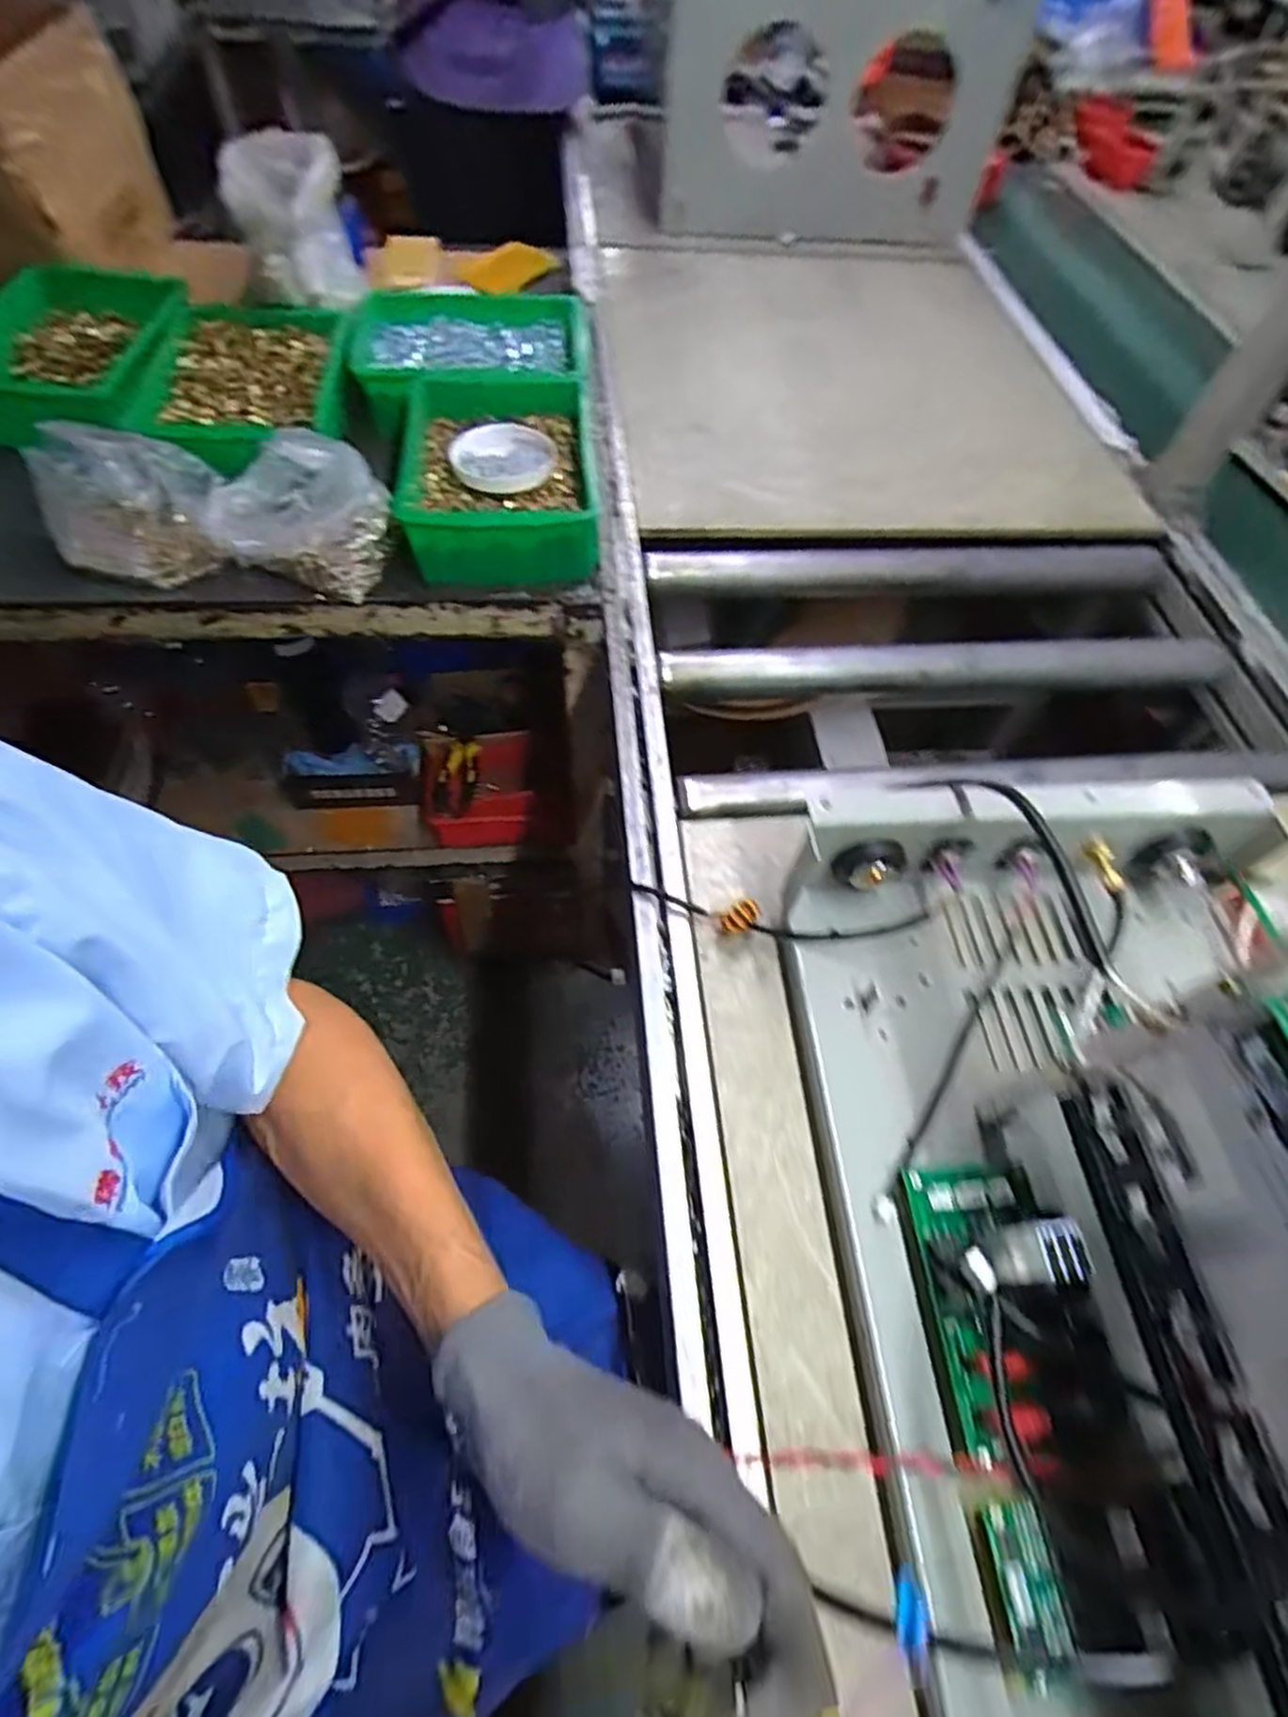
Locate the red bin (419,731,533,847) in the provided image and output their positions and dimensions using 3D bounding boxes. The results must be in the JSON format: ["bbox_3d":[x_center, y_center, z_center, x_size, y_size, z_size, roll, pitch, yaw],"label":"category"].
[{"bbox_3d":[-0.221,-0.098,1.000,0.168,0.082,0.136,-6,59,-8],"label":"red bin"}]

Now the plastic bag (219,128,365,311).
[{"bbox_3d":[-0.373,-0.673,0.783,0.120,0.142,0.140,-17,62,-14],"label":"plastic bag"}]

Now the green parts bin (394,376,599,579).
[{"bbox_3d":[-0.144,-0.375,0.743,0.183,0.093,0.245,-2,59,-6],"label":"green parts bin"}]

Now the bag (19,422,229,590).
[{"bbox_3d":[-0.455,-0.310,0.632,0.141,0.100,0.107,-7,60,-8],"label":"bag"}]

